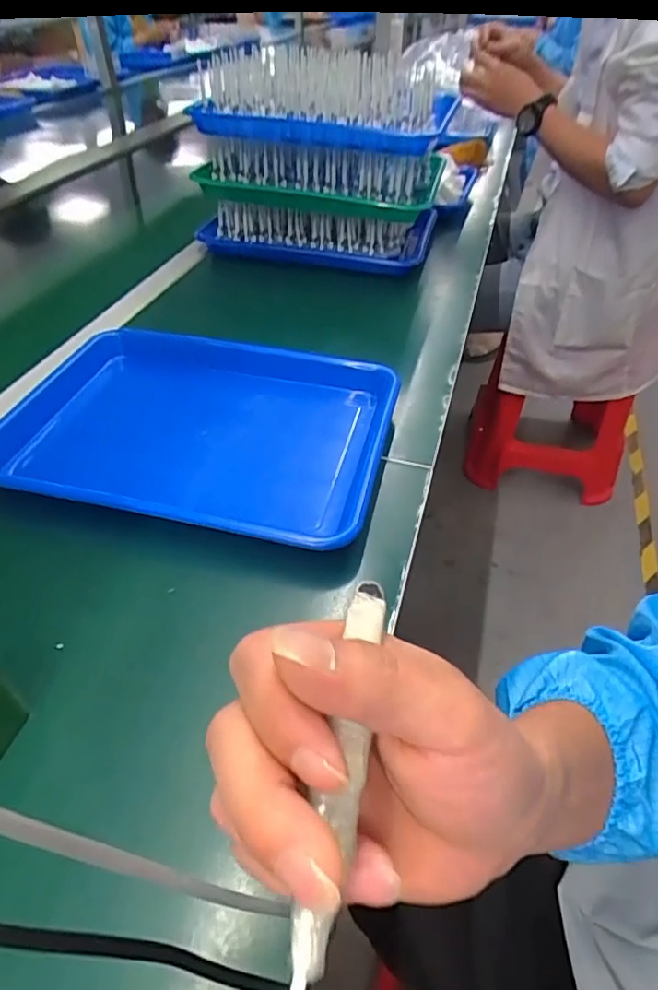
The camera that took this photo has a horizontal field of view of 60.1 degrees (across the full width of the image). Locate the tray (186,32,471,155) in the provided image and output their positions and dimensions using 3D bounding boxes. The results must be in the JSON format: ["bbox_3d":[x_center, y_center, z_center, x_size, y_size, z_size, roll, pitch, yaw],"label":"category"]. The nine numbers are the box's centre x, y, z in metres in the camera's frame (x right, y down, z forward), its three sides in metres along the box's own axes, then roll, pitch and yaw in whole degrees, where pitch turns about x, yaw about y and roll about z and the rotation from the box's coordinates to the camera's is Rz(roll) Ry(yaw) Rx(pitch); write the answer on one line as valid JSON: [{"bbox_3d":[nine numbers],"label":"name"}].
[{"bbox_3d":[0.005,-0.514,0.736,0.296,0.073,0.237,13,45,13],"label":"tray"}]

